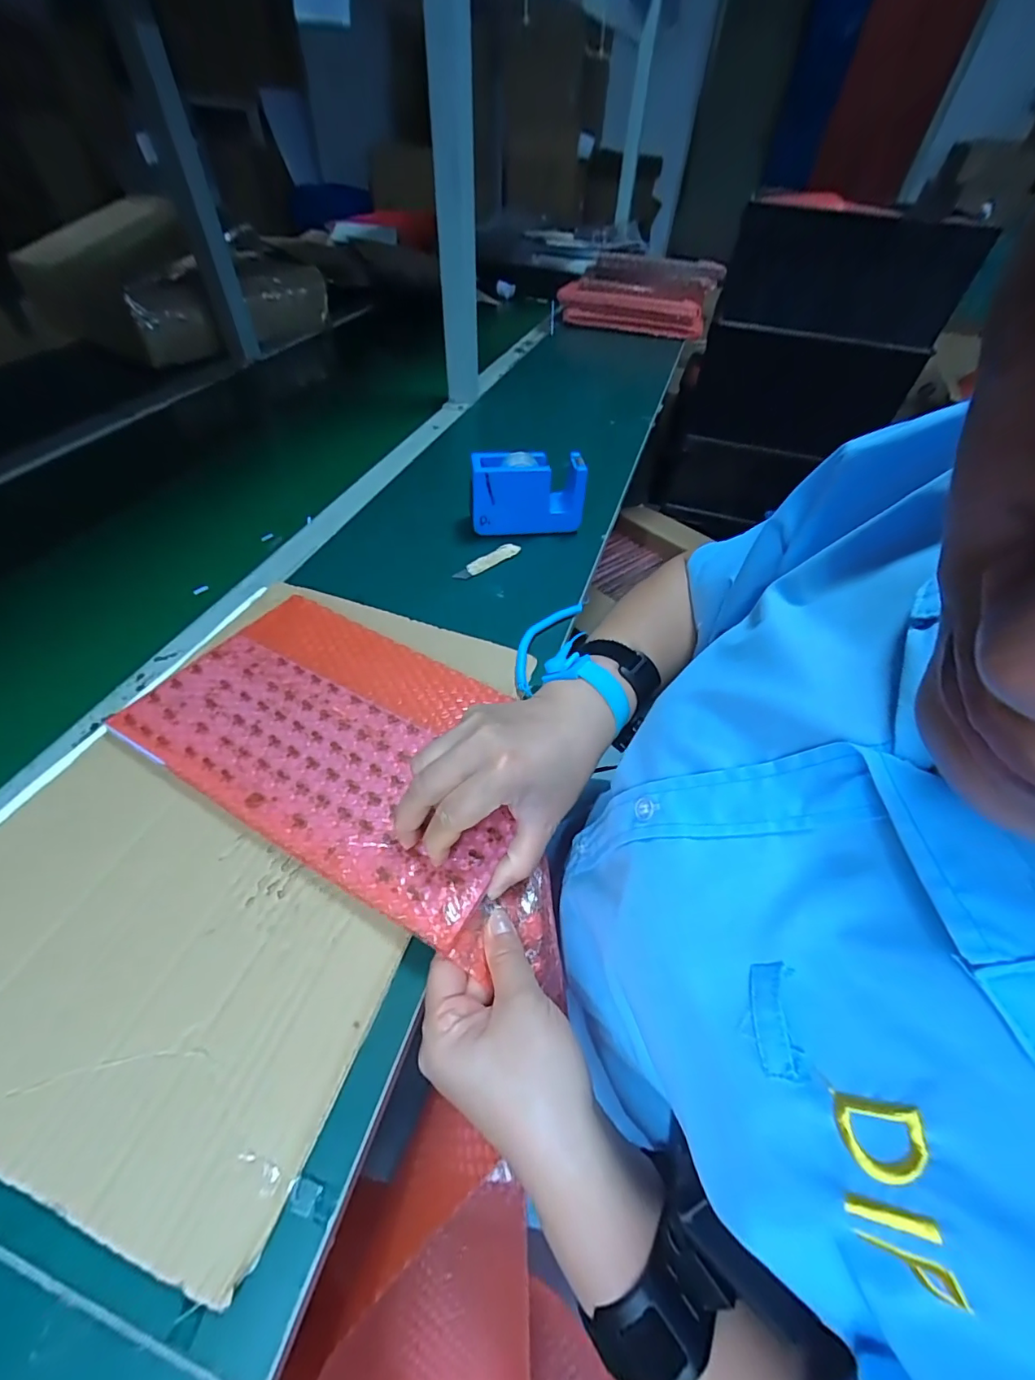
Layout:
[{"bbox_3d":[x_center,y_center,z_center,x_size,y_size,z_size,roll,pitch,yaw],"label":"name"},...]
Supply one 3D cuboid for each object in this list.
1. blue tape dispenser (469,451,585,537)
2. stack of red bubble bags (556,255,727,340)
[{"bbox_3d":[0.012,-0.227,0.583,0.128,0.083,0.046,-4,49,-7],"label":"blue tape dispenser"},{"bbox_3d":[0.277,-0.909,1.170,0.349,0.145,0.106,12,50,5],"label":"stack of red bubble bags"}]

